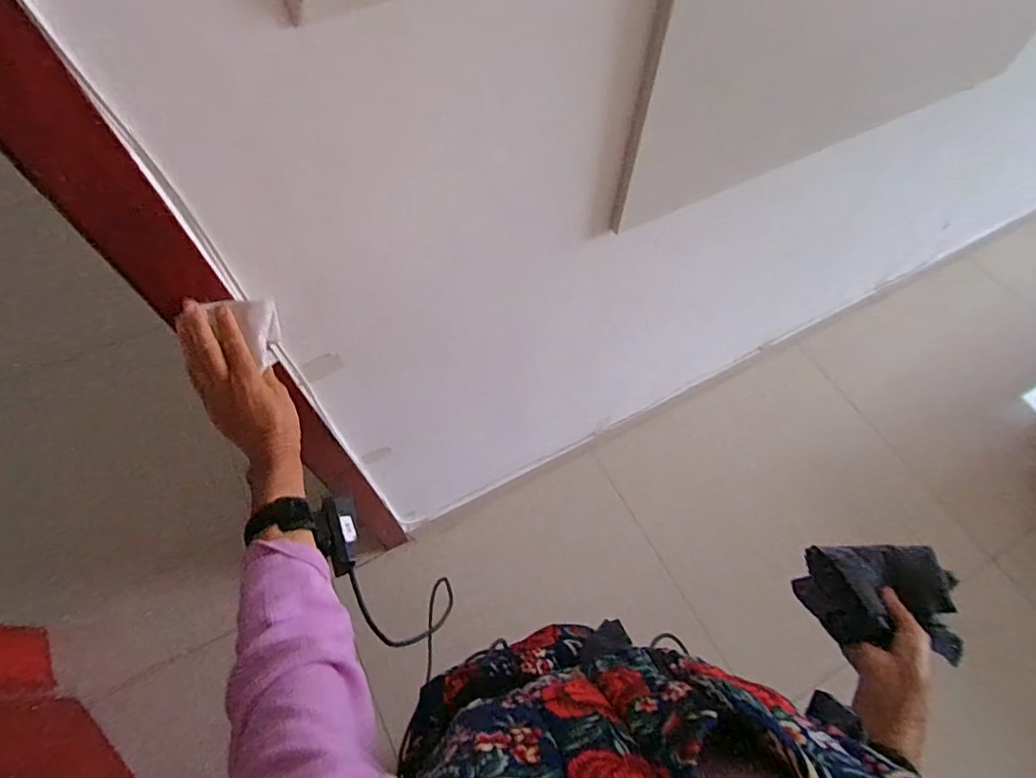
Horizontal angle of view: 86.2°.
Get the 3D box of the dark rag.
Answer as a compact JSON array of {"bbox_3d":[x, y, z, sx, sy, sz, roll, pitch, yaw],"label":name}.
[{"bbox_3d":[0.381,0.217,0.583,0.135,0.068,0.107,9,62,3],"label":"dark rag"}]

